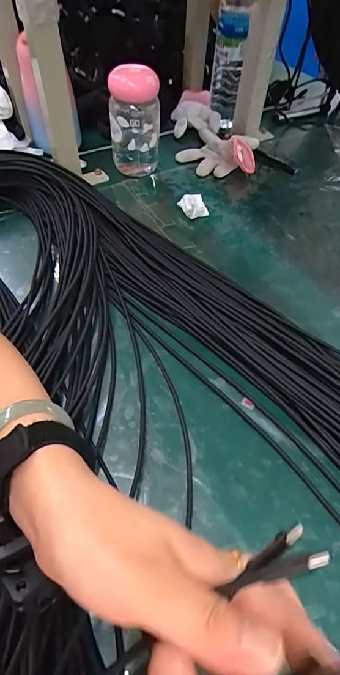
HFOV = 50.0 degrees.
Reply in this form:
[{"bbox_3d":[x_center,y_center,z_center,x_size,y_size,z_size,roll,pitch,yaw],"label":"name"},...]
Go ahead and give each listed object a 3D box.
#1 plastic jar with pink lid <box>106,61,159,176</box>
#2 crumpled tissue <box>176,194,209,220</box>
[{"bbox_3d":[-0.051,-0.313,0.525,0.072,0.120,0.067,-2,54,-6],"label":"plastic jar with pink lid"},{"bbox_3d":[0.033,-0.183,0.512,0.037,0.026,0.025,-18,57,-18],"label":"crumpled tissue"}]

